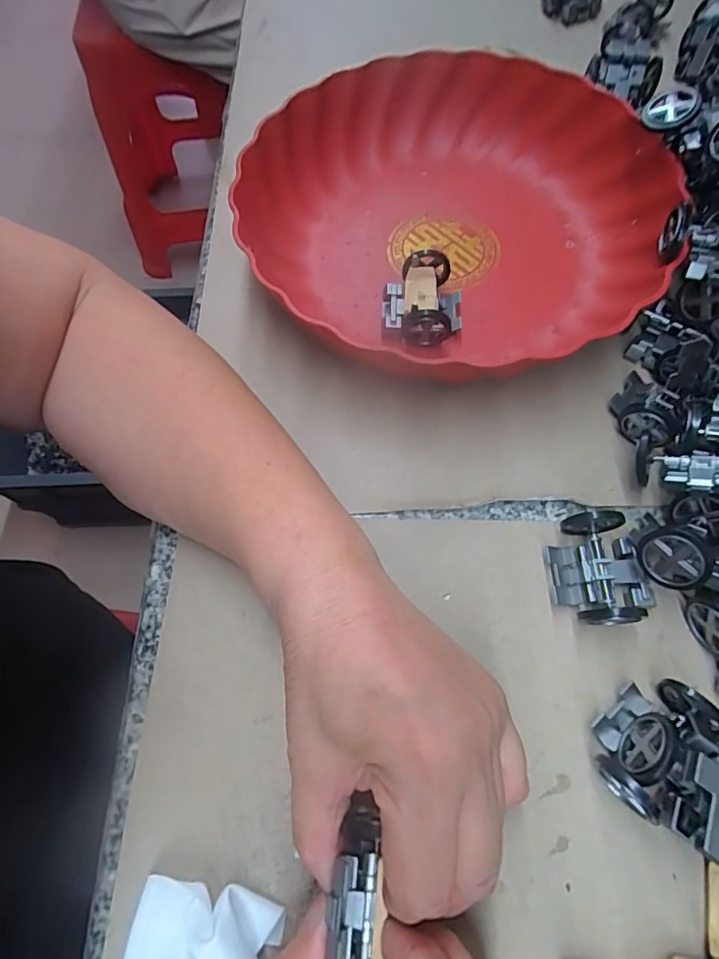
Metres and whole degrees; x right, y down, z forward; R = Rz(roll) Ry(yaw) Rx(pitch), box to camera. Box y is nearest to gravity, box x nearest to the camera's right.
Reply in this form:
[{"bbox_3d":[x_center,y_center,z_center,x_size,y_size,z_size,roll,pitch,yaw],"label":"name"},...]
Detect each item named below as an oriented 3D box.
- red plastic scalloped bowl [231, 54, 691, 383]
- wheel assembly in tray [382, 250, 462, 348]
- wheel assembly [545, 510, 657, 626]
[{"bbox_3d":[0.053,-0.165,0.310,0.244,0.047,0.227,-3,65,0],"label":"red plastic scalloped bowl"},{"bbox_3d":[0.037,-0.103,0.291,0.044,0.026,0.051,4,66,3],"label":"wheel assembly in tray"},{"bbox_3d":[0.110,0.041,0.229,0.041,0.025,0.047,-3,65,0],"label":"wheel assembly"}]

